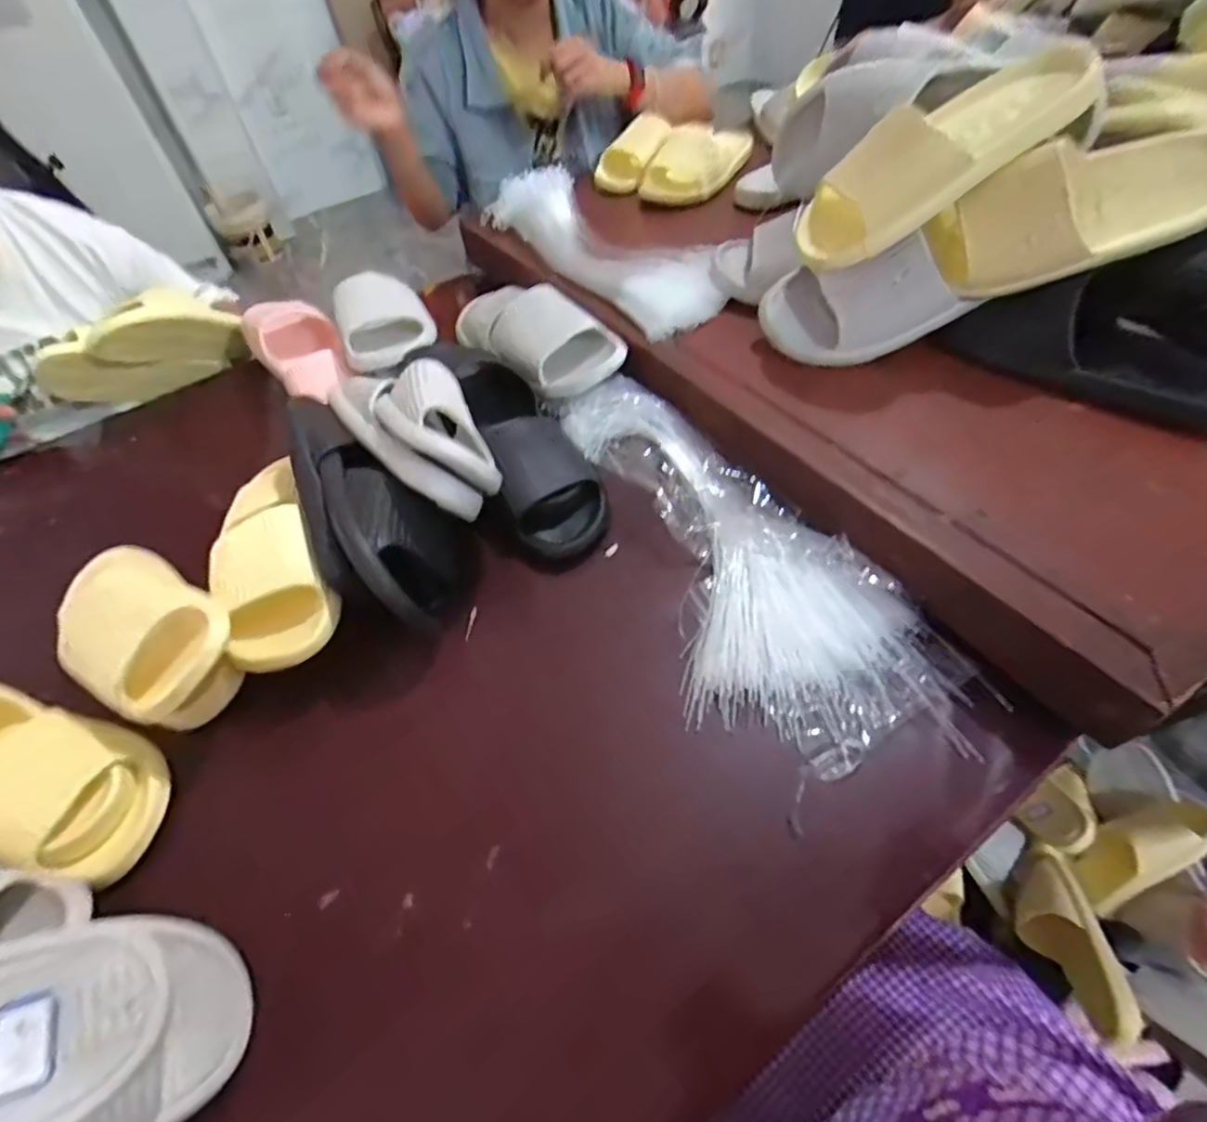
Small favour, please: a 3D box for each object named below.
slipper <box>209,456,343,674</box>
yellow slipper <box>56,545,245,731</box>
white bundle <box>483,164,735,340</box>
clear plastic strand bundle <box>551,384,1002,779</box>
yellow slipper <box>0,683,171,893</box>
[{"bbox_3d":[-0.306,-0.017,0.542,0.089,0.057,0.241,-24,53,-13],"label":"slipper"},{"bbox_3d":[-0.391,0.057,0.507,0.208,0.069,0.100,27,59,25],"label":"yellow slipper"},{"bbox_3d":[-0.001,-0.410,0.769,0.137,0.047,0.409,-31,55,-18],"label":"white bundle"},{"bbox_3d":[0.112,-0.023,0.548,0.197,0.043,0.459,-21,52,-11],"label":"clear plastic strand bundle"},{"bbox_3d":[-0.461,0.148,0.446,0.264,0.056,0.103,20,55,5],"label":"yellow slipper"}]

